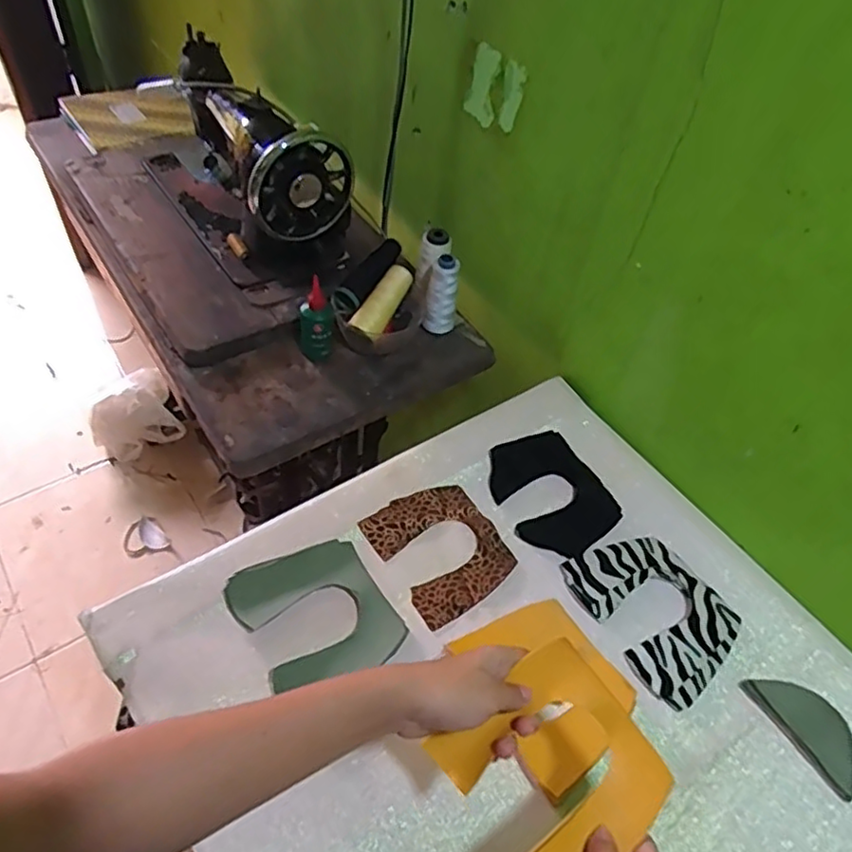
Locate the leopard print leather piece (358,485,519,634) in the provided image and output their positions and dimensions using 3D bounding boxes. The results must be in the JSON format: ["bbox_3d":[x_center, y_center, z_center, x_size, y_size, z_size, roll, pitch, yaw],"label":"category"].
[{"bbox_3d":[0.016,0.127,0.680,0.120,0.007,0.137,-29,63,-24],"label":"leopard print leather piece"}]

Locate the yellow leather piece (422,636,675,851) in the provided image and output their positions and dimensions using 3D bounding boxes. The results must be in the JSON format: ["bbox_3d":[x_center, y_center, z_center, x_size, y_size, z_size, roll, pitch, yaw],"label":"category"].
[{"bbox_3d":[0.089,0.232,0.441,0.119,0.045,0.125,-30,60,-26],"label":"yellow leather piece"}]

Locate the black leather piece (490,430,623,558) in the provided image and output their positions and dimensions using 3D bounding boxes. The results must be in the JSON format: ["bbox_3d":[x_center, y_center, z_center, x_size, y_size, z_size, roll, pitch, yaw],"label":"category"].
[{"bbox_3d":[0.143,0.074,0.734,0.120,0.010,0.151,-20,56,-20],"label":"black leather piece"}]

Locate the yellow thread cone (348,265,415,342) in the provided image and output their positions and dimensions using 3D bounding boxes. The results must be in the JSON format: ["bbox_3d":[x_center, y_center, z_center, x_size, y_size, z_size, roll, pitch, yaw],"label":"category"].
[{"bbox_3d":[-0.053,-0.161,0.846,0.037,0.039,0.114,28,74,16],"label":"yellow thread cone"}]

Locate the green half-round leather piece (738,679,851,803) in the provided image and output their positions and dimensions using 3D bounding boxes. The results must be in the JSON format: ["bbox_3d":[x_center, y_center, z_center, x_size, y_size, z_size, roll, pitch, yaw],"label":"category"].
[{"bbox_3d":[0.353,0.274,0.594,0.051,0.013,0.111,-26,58,-24],"label":"green half-round leather piece"}]

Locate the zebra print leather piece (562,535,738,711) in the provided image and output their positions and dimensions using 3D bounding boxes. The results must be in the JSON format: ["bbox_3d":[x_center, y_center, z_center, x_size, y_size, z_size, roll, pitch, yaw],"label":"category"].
[{"bbox_3d":[0.230,0.184,0.655,0.126,0.010,0.164,-28,59,-26],"label":"zebra print leather piece"}]

